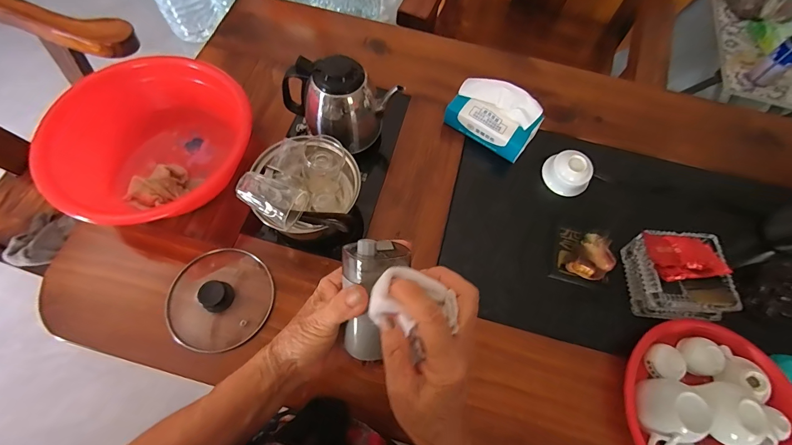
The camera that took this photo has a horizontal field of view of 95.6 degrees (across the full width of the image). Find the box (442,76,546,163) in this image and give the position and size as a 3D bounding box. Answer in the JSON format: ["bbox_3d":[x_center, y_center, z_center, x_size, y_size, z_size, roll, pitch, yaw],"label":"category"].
[{"bbox_3d":[0.176,-0.192,0.658,0.158,0.095,0.079,33,68,10],"label":"box"}]

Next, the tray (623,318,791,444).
[{"bbox_3d":[0.436,0.259,0.476,0.241,0.069,0.250,5,66,-1],"label":"tray"}]

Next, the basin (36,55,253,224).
[{"bbox_3d":[-0.388,-0.121,0.598,0.276,0.148,0.284,1,66,-2],"label":"basin"}]

